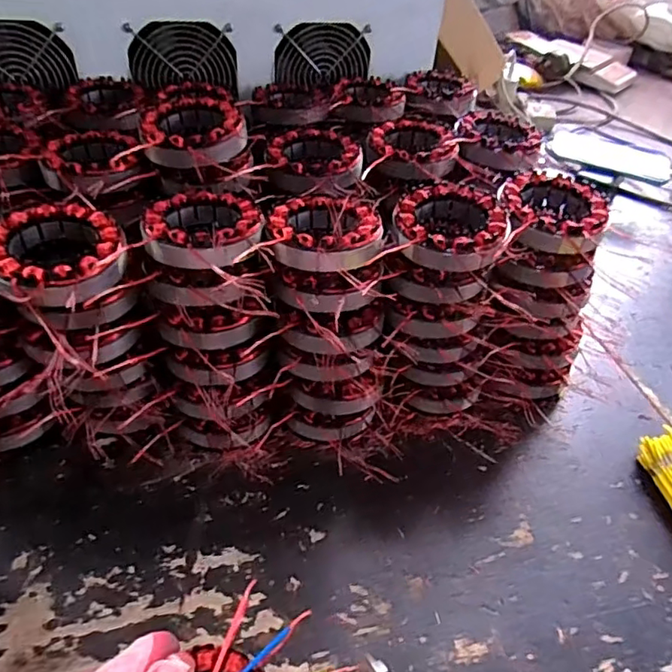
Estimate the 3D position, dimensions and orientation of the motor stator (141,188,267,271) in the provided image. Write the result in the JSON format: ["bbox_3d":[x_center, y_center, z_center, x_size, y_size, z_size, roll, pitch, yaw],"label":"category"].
[{"bbox_3d":[-0.097,-0.075,0.421,0.083,0.039,0.086,7,42,1],"label":"motor stator"}]

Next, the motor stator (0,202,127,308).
[{"bbox_3d":[-0.188,-0.056,0.378,0.083,0.025,0.093,-20,48,-27],"label":"motor stator"}]

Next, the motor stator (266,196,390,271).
[{"bbox_3d":[-0.008,-0.079,0.425,0.082,0.028,0.092,3,42,-4],"label":"motor stator"}]

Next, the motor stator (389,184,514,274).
[{"bbox_3d":[0.091,-0.086,0.443,0.089,0.029,0.089,4,42,-3],"label":"motor stator"}]

